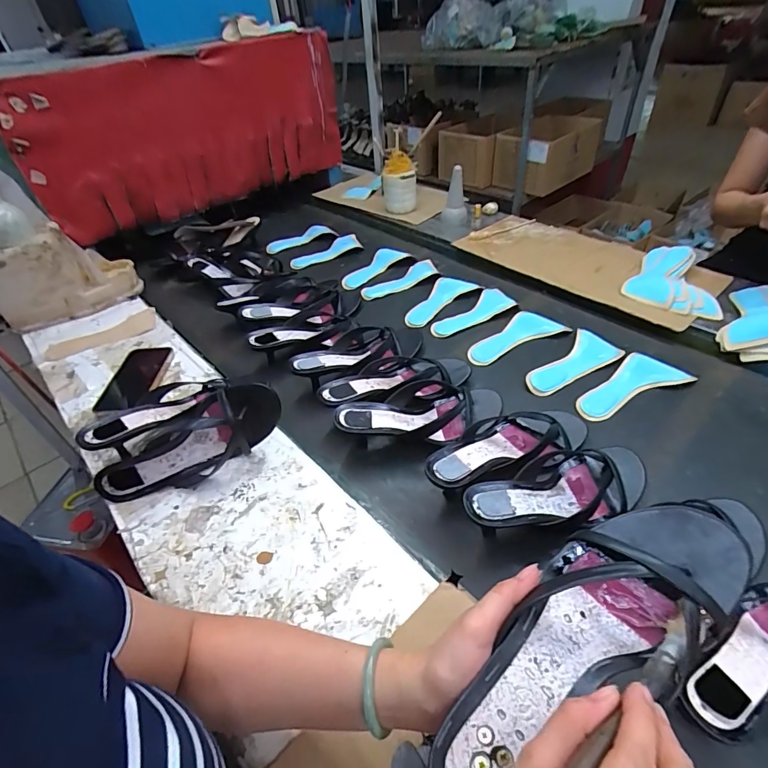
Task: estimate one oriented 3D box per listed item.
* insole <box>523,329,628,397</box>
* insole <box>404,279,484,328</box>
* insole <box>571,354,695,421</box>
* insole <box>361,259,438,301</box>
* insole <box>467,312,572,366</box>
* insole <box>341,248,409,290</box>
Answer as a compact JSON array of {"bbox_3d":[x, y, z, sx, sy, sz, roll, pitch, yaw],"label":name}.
[{"bbox_3d":[0.315,-0.036,0.722,0.196,0.009,0.080,-29,47,-22],"label":"insole"},{"bbox_3d":[0.116,-0.173,0.897,0.087,0.011,0.183,25,51,29],"label":"insole"},{"bbox_3d":[0.387,-0.001,0.682,0.201,0.017,0.077,-20,42,-14],"label":"insole"},{"bbox_3d":[0.046,-0.239,0.985,0.215,0.018,0.071,-33,49,-25],"label":"insole"},{"bbox_3d":[0.237,-0.092,0.797,0.204,0.012,0.081,-23,45,-16],"label":"insole"},{"bbox_3d":[-0.033,-0.281,1.035,0.079,0.016,0.184,29,54,33],"label":"insole"}]

